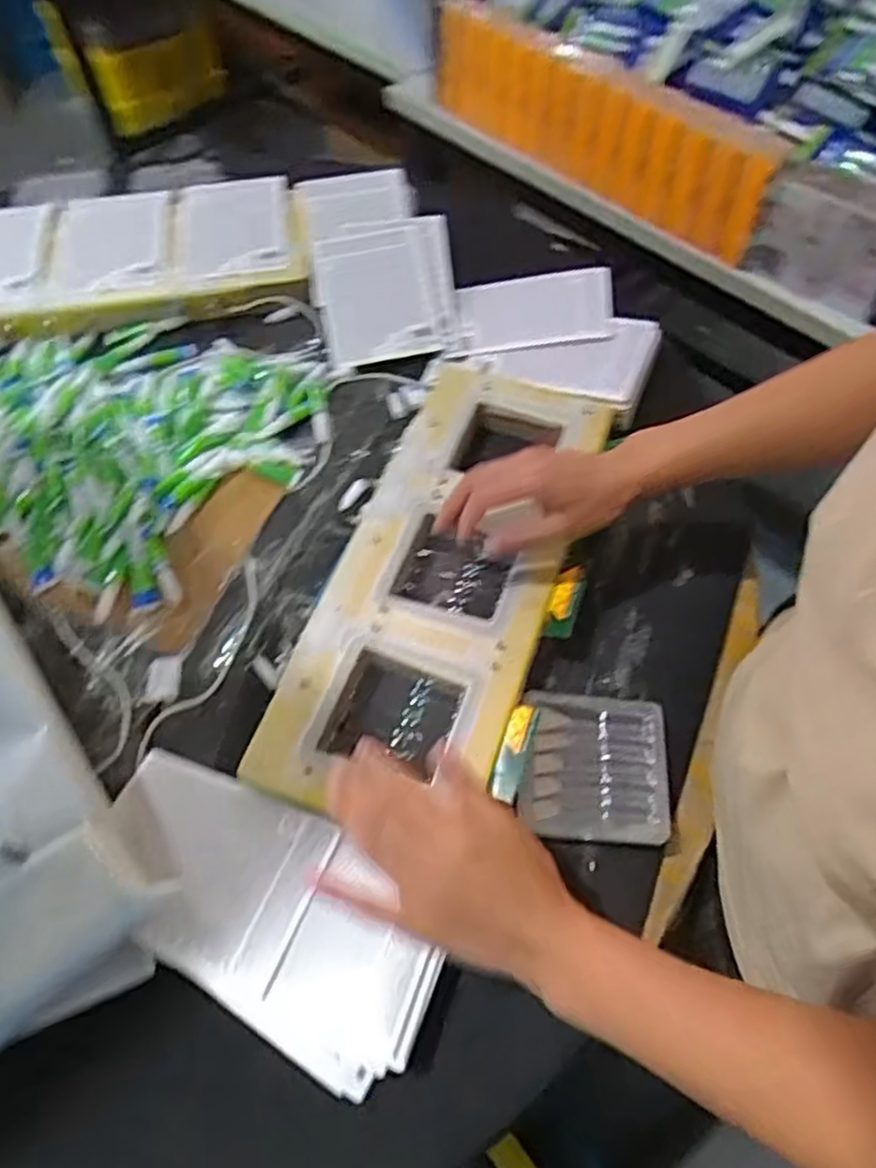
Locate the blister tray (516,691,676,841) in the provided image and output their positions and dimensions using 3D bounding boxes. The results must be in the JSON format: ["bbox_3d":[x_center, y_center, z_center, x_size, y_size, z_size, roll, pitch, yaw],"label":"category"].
[{"bbox_3d":[0.113,0.129,0.538,0.101,0.014,0.104,3,58,5],"label":"blister tray"}]

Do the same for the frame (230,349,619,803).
[{"bbox_3d":[0.009,-0.021,0.619,0.178,0.042,0.434,13,61,11],"label":"frame"}]

